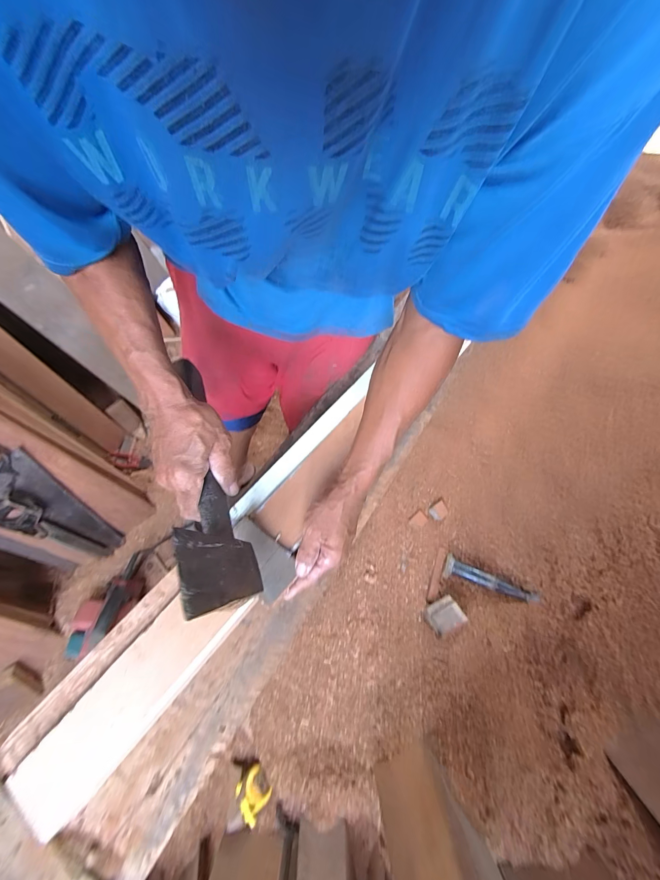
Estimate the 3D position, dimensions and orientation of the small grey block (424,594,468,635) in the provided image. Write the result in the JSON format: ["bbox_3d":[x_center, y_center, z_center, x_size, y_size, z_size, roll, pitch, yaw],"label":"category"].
[{"bbox_3d":[0.220,0.337,0.659,0.061,0.034,0.053,-23,65,-13],"label":"small grey block"}]

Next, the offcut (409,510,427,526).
[{"bbox_3d":[0.189,0.170,0.731,0.035,0.008,0.026,-38,69,-19],"label":"offcut"}]

